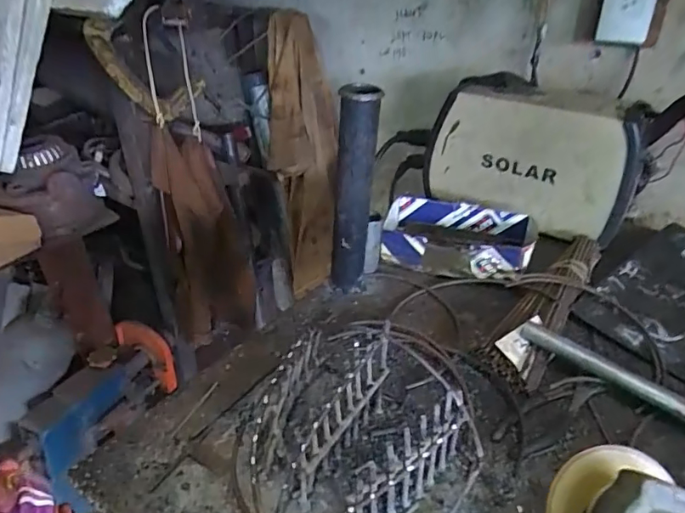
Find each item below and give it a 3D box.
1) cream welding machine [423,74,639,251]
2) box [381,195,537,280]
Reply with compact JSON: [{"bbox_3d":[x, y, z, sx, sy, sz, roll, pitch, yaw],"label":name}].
[{"bbox_3d":[0.324,-0.174,0.882,0.329,0.223,0.109,23,40,32],"label":"cream welding machine"},{"bbox_3d":[0.187,-0.029,0.841,0.243,0.061,0.143,9,34,14],"label":"box"}]

